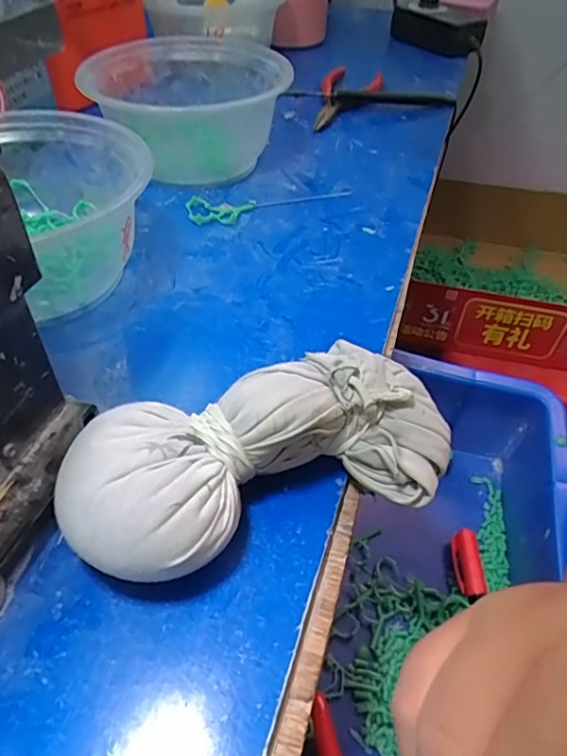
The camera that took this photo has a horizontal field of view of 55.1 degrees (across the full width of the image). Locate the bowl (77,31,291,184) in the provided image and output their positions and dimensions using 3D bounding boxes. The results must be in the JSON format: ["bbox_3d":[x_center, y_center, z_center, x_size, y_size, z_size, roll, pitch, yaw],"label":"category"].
[{"bbox_3d":[-0.065,-0.188,0.379,0.110,0.059,0.107,2,47,-2],"label":"bowl"}]

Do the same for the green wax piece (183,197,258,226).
[{"bbox_3d":[-0.038,-0.105,0.340,0.043,0.005,0.030,-4,48,-7],"label":"green wax piece"}]

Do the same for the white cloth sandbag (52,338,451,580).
[{"bbox_3d":[-0.004,0.029,0.194,0.139,0.042,0.062,-15,50,-17],"label":"white cloth sandbag"}]

